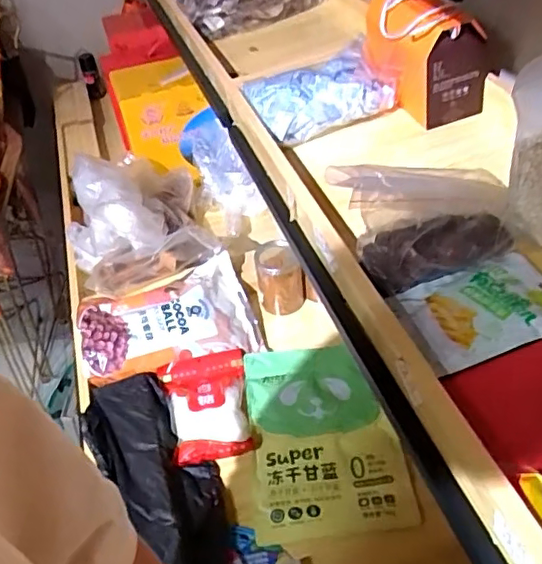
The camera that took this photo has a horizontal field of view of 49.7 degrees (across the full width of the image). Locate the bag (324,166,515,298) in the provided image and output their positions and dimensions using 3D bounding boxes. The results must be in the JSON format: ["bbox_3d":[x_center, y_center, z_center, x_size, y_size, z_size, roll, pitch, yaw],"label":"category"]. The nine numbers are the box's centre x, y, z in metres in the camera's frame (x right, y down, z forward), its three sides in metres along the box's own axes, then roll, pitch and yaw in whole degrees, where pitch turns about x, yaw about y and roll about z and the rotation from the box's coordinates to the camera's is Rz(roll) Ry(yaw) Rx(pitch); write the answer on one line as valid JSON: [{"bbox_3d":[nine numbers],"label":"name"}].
[{"bbox_3d":[0.147,-0.056,0.568,0.175,0.106,0.068,-8,41,-13],"label":"bag"}]

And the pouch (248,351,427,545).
[{"bbox_3d":[0.080,0.235,0.920,0.223,0.044,0.325,-2,40,-5],"label":"pouch"}]

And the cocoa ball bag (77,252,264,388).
[{"bbox_3d":[-0.188,0.062,1.058,0.305,0.055,0.191,-12,41,-16],"label":"cocoa ball bag"}]

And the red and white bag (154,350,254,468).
[{"bbox_3d":[-0.103,0.199,0.960,0.136,0.034,0.191,-6,40,-10],"label":"red and white bag"}]

